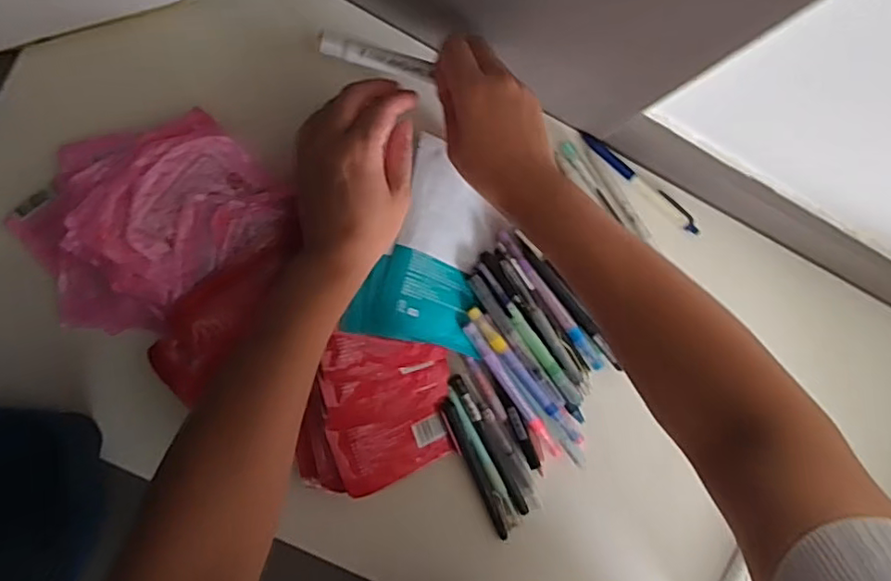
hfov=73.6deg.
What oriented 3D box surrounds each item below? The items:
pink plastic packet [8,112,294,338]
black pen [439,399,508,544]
[{"bbox_3d":[-0.249,-0.062,0.491,0.207,0.059,0.151,-37,95,-4],"label":"pink plastic packet"},{"bbox_3d":[0.027,0.164,0.542,0.012,0.006,0.142,-23,94,-5],"label":"black pen"}]

